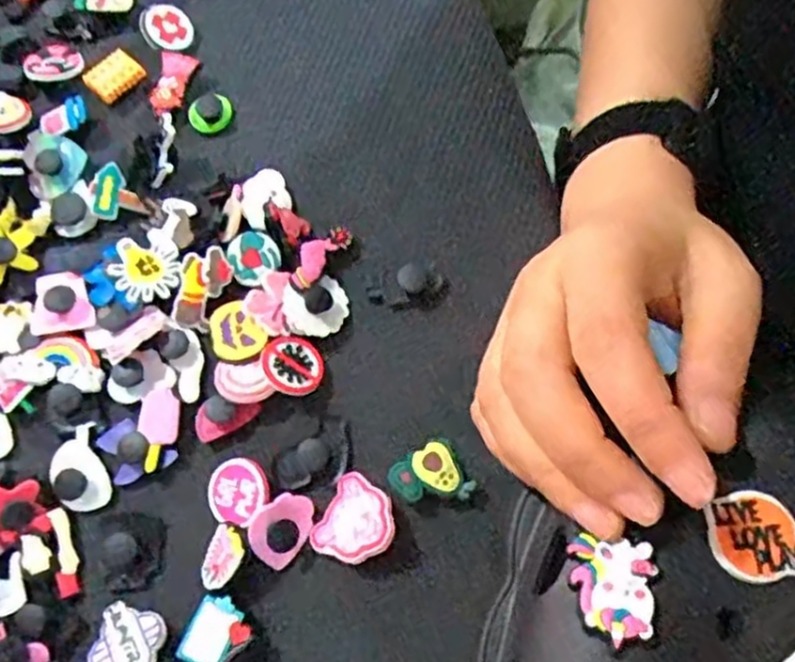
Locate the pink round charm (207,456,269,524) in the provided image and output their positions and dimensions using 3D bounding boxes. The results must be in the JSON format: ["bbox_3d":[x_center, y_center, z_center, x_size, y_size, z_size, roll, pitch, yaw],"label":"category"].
[{"bbox_3d":[-0.059,0.058,0.265,0.024,0.004,0.024,-5,78,24],"label":"pink round charm"}]

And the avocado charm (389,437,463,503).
[{"bbox_3d":[0.010,0.052,0.265,0.024,0.007,0.020,-28,72,-7],"label":"avocado charm"}]

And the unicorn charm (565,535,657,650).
[{"bbox_3d":[0.055,0.066,0.190,0.021,0.004,0.025,5,56,20],"label":"unicorn charm"}]

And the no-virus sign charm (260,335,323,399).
[{"bbox_3d":[-0.040,0.013,0.280,0.022,0.004,0.024,8,60,-14],"label":"no-virus sign charm"}]

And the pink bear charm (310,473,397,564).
[{"bbox_3d":[-0.014,0.068,0.259,0.029,0.004,0.029,-13,55,19],"label":"pink bear charm"}]

